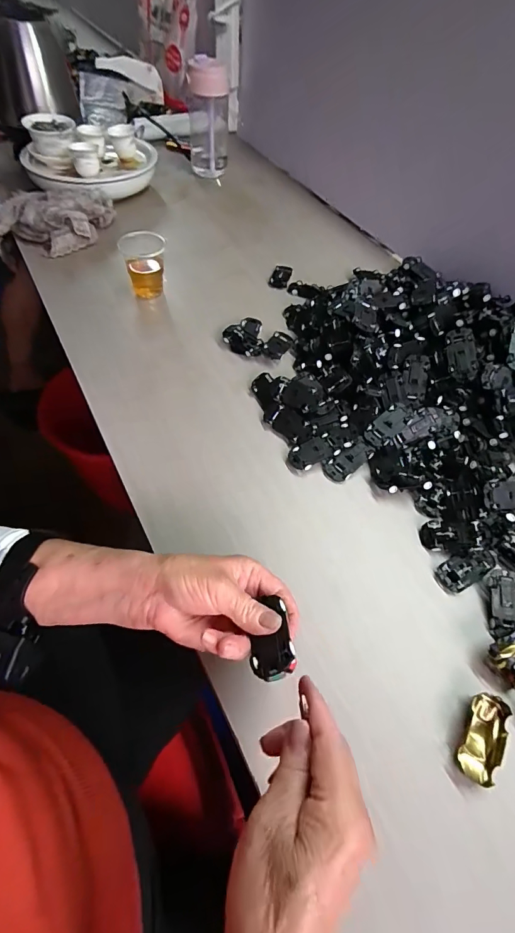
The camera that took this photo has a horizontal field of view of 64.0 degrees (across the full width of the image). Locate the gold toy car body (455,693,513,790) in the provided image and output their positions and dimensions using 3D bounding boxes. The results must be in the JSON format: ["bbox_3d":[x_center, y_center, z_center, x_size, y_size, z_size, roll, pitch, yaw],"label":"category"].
[{"bbox_3d":[0.180,0.217,0.330,0.030,0.012,0.063,28,58,15],"label":"gold toy car body"}]

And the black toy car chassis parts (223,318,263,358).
[{"bbox_3d":[-0.020,-0.186,0.588,0.054,0.019,0.071,-1,55,-5],"label":"black toy car chassis parts"}]

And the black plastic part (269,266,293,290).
[{"bbox_3d":[0.038,-0.319,0.692,0.034,0.010,0.050,17,56,8],"label":"black plastic part"}]

